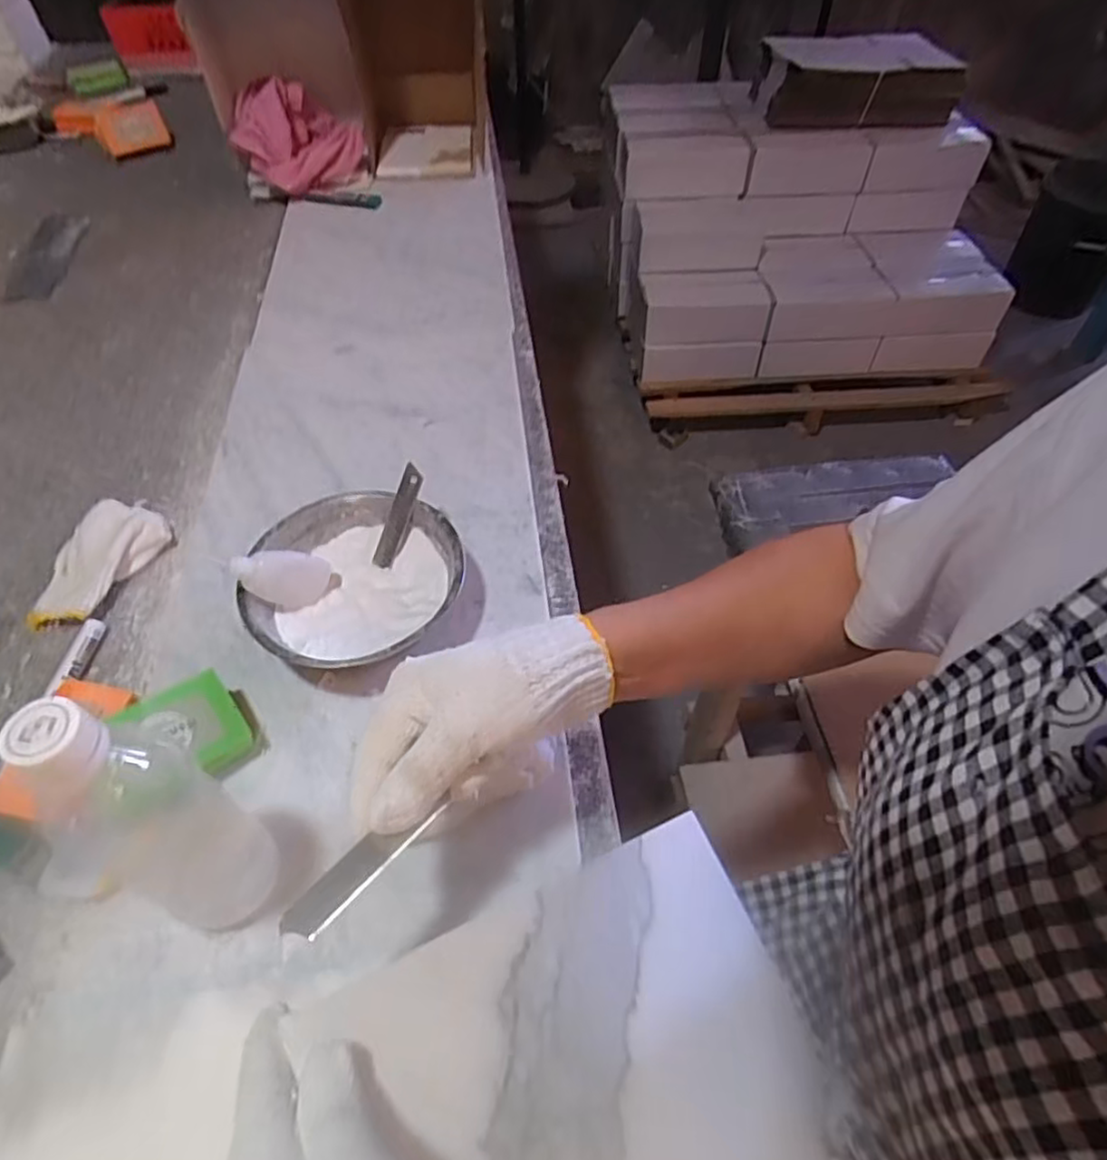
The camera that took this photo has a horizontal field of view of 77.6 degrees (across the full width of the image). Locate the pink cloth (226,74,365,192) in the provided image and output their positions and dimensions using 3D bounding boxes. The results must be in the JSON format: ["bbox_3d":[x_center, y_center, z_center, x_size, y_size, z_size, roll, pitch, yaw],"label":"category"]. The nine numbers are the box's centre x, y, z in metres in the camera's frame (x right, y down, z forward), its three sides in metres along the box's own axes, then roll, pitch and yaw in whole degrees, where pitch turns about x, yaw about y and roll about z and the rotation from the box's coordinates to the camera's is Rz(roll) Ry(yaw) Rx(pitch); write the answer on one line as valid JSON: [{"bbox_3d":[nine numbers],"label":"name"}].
[{"bbox_3d":[-0.362,-0.631,0.988,0.175,0.117,0.109,-16,54,-12],"label":"pink cloth"}]

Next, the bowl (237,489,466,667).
[{"bbox_3d":[-0.150,0.000,0.532,0.157,0.047,0.155,-2,54,3],"label":"bowl"}]

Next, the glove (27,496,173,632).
[{"bbox_3d":[-0.383,-0.015,0.576,0.066,0.023,0.127,16,57,15],"label":"glove"}]

